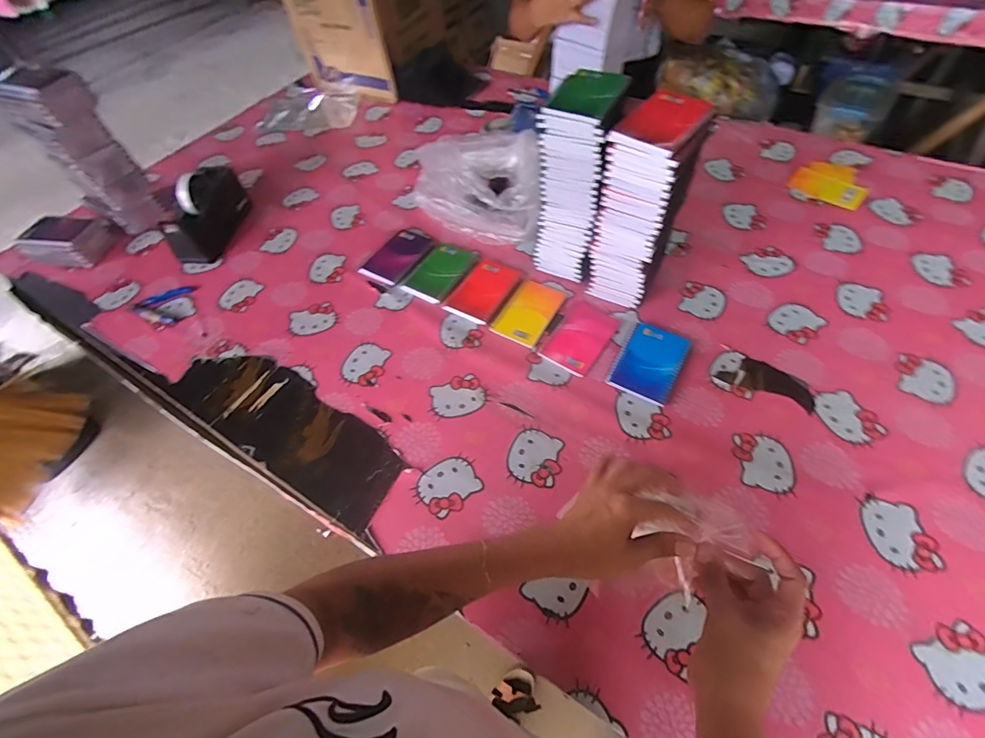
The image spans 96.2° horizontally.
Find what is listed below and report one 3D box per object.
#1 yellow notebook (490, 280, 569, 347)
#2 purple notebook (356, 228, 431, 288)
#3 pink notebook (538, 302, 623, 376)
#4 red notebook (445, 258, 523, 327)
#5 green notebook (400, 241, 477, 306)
[{"bbox_3d":[0.063,-0.098,0.749,0.083,0.005,0.128,24,60,20],"label":"yellow notebook"},{"bbox_3d":[-0.181,-0.216,0.846,0.089,0.011,0.142,24,60,20],"label":"purple notebook"},{"bbox_3d":[0.142,-0.051,0.713,0.081,0.005,0.132,28,61,22],"label":"pink notebook"},{"bbox_3d":[-0.013,-0.138,0.781,0.089,0.013,0.136,25,60,21],"label":"red notebook"},{"bbox_3d":[-0.095,-0.178,0.813,0.092,0.015,0.137,24,60,20],"label":"green notebook"}]

